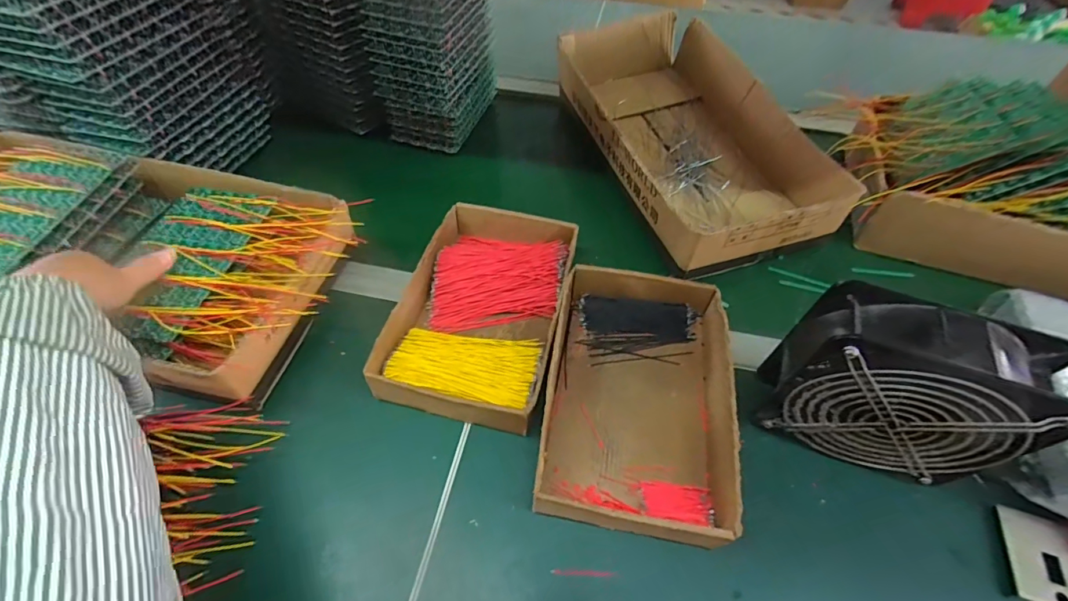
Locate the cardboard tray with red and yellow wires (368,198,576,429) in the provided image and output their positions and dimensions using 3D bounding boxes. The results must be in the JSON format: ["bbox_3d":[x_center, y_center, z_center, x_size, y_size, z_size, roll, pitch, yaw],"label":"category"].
[{"bbox_3d":[-0.046,0.006,0.448,0.148,0.048,0.224,12,53,6],"label":"cardboard tray with red and yellow wires"}]

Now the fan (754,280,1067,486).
[{"bbox_3d":[0.267,0.072,0.340,0.145,0.151,0.061,18,54,10],"label":"fan"}]

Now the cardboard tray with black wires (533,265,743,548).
[{"bbox_3d":[0.091,0.078,0.395,0.146,0.047,0.231,10,53,5],"label":"cardboard tray with black wires"}]

